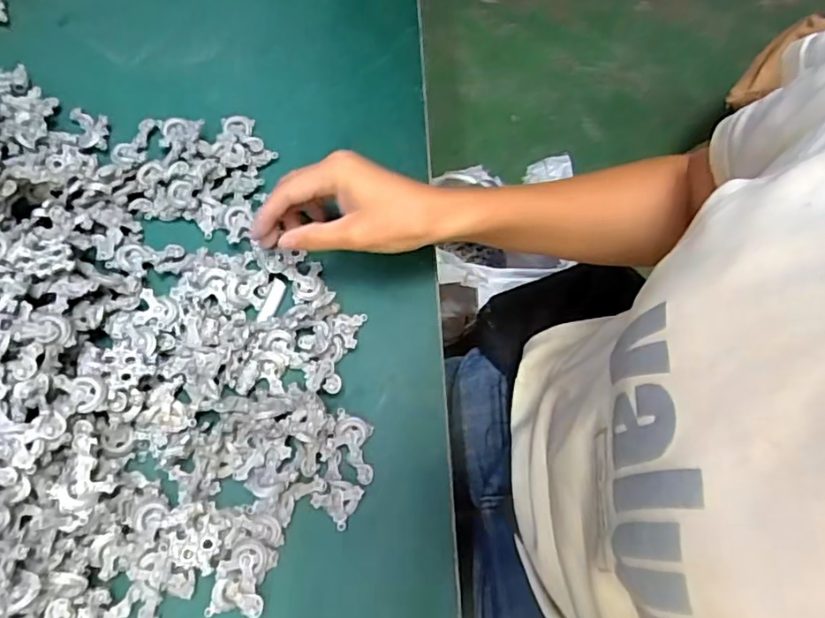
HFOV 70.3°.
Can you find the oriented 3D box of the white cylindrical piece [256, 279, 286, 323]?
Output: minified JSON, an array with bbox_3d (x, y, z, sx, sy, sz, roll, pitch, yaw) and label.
[{"bbox_3d":[-0.102,-0.005,0.425,0.010,0.008,0.034,22,72,4],"label":"white cylindrical piece"}]

